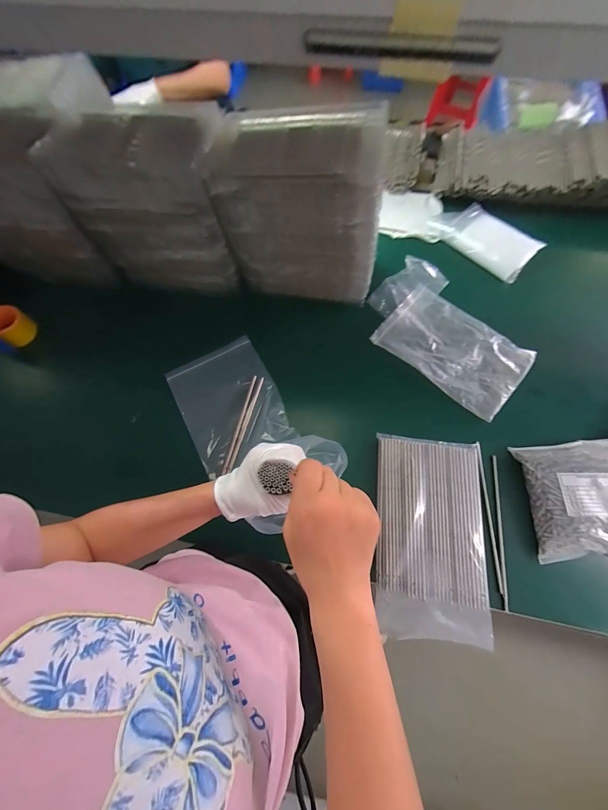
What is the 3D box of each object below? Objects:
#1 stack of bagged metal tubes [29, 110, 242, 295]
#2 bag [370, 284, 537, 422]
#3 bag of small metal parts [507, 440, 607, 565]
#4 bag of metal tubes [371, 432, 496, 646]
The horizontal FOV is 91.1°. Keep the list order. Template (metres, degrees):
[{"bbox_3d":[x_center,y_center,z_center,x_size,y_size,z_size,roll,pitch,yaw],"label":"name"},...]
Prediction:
[{"bbox_3d":[-0.283,-0.379,0.613,0.273,0.293,0.130,2,69,3],"label":"stack of bagged metal tubes"},{"bbox_3d":[0.325,-0.128,0.654,0.295,0.020,0.184,40,76,15],"label":"bag"},{"bbox_3d":[0.487,0.160,0.514,0.177,0.050,0.190,-2,69,2],"label":"bag of small metal parts"},{"bbox_3d":[0.229,0.217,0.519,0.194,0.021,0.321,7,70,5],"label":"bag of metal tubes"}]

